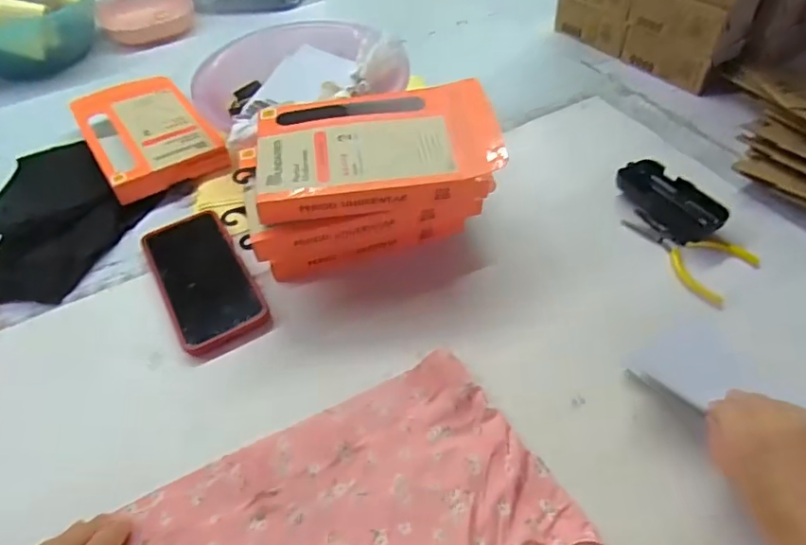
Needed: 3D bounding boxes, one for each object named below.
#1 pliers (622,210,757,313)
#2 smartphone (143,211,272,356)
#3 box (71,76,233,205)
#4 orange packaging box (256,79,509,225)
[{"bbox_3d":[0.267,-0.022,0.531,0.116,0.015,0.085,36,60,29],"label":"pliers"},{"bbox_3d":[-0.193,0.002,0.533,0.078,0.016,0.172,-25,53,-18],"label":"smartphone"},{"bbox_3d":[-0.308,-0.169,0.668,0.129,0.034,0.216,-28,54,-20],"label":"box"},{"bbox_3d":[-0.023,-0.116,0.496,0.208,0.031,0.129,-10,52,-5],"label":"orange packaging box"}]

